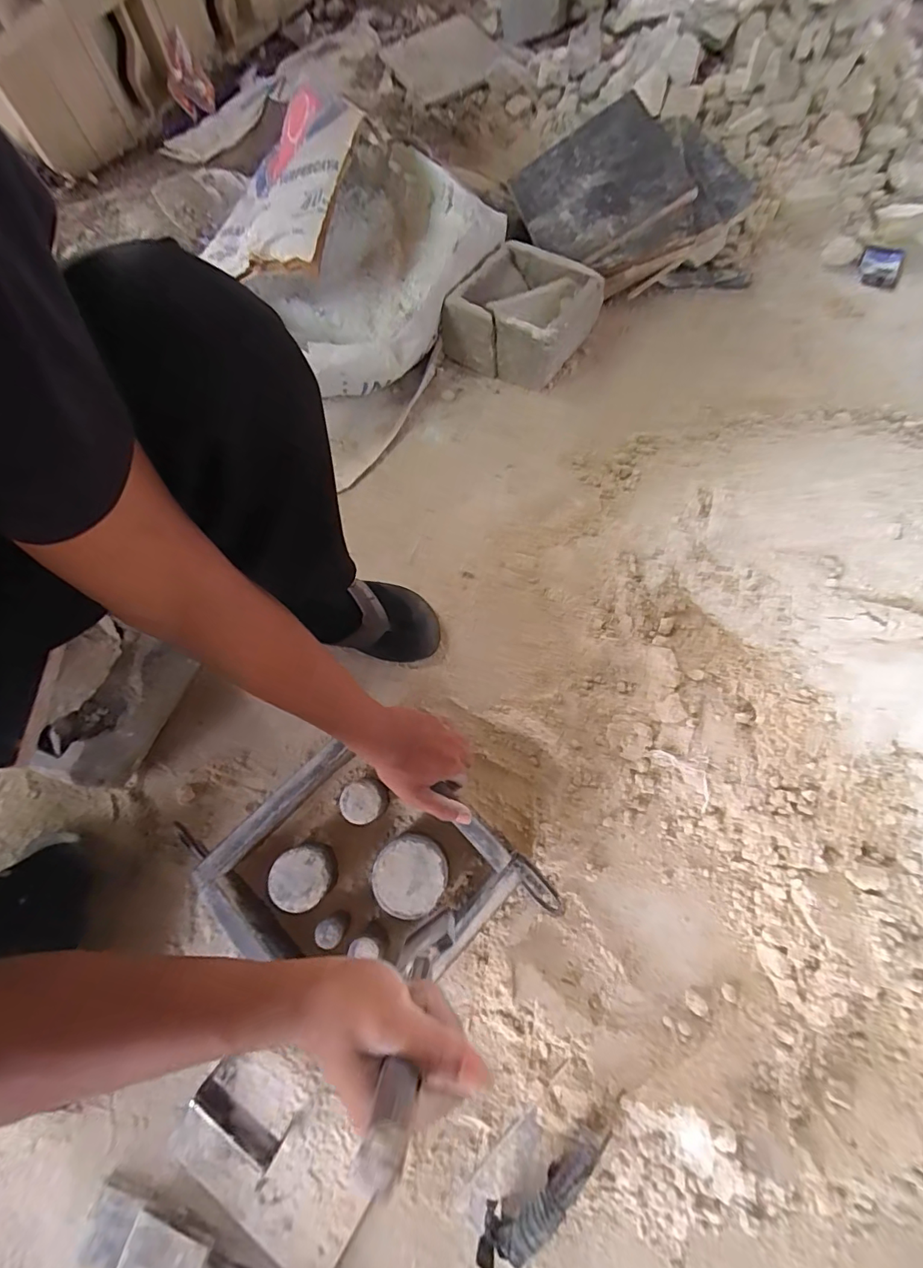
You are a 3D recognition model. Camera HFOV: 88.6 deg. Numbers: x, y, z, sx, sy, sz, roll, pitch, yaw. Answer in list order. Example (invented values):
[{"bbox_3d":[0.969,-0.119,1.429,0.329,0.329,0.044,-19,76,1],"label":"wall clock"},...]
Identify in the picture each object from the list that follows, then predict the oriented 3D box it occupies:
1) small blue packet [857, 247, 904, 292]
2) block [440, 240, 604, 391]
[{"bbox_3d":[0.821,-0.721,0.927,0.076,0.011,0.125,27,76,6],"label":"small blue packet"},{"bbox_3d":[0.102,-0.538,0.805,0.207,0.101,0.190,27,75,10],"label":"block"}]

